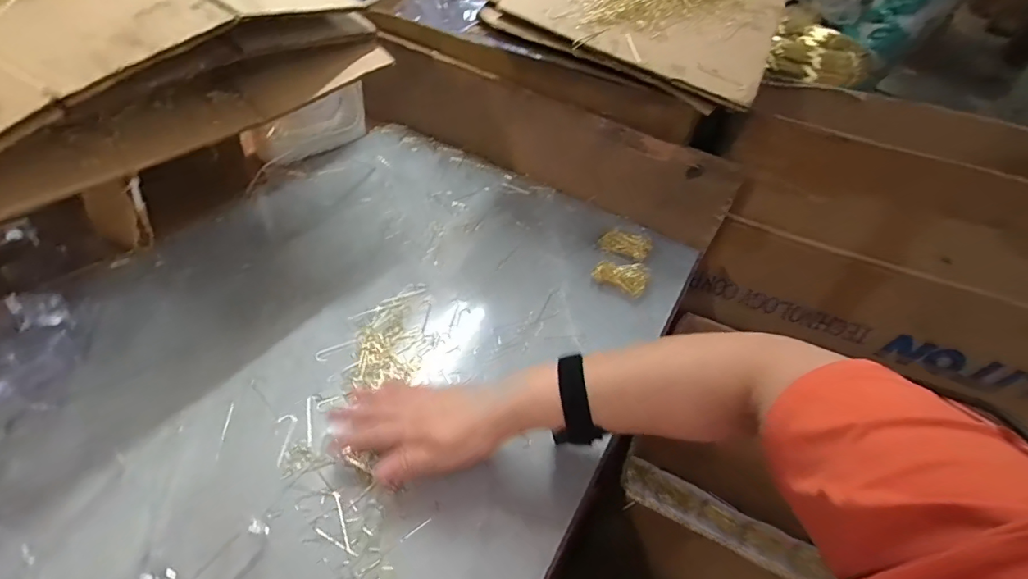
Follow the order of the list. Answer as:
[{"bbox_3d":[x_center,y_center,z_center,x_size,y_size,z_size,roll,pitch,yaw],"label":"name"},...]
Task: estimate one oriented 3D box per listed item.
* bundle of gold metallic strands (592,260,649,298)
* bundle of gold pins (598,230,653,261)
[{"bbox_3d":[0.149,-0.022,0.656,0.069,0.017,0.057,26,46,19],"label":"bundle of gold metallic strands"},{"bbox_3d":[0.161,-0.066,0.703,0.072,0.016,0.034,15,43,7],"label":"bundle of gold pins"}]

